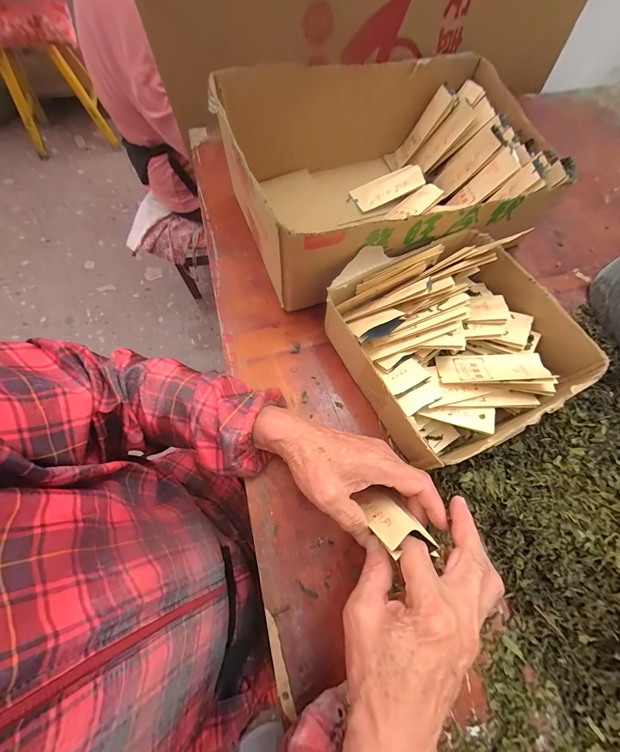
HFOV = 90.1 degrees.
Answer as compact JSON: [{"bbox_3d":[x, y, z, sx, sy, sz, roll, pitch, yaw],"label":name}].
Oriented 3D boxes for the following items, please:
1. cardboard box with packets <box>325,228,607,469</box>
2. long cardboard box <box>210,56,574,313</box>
[{"bbox_3d":[0.166,-0.046,0.366,0.247,0.092,0.238,-29,72,-12],"label":"cardboard box with packets"},{"bbox_3d":[0.104,-0.273,0.436,0.396,0.144,0.263,-20,70,-9],"label":"long cardboard box"}]

